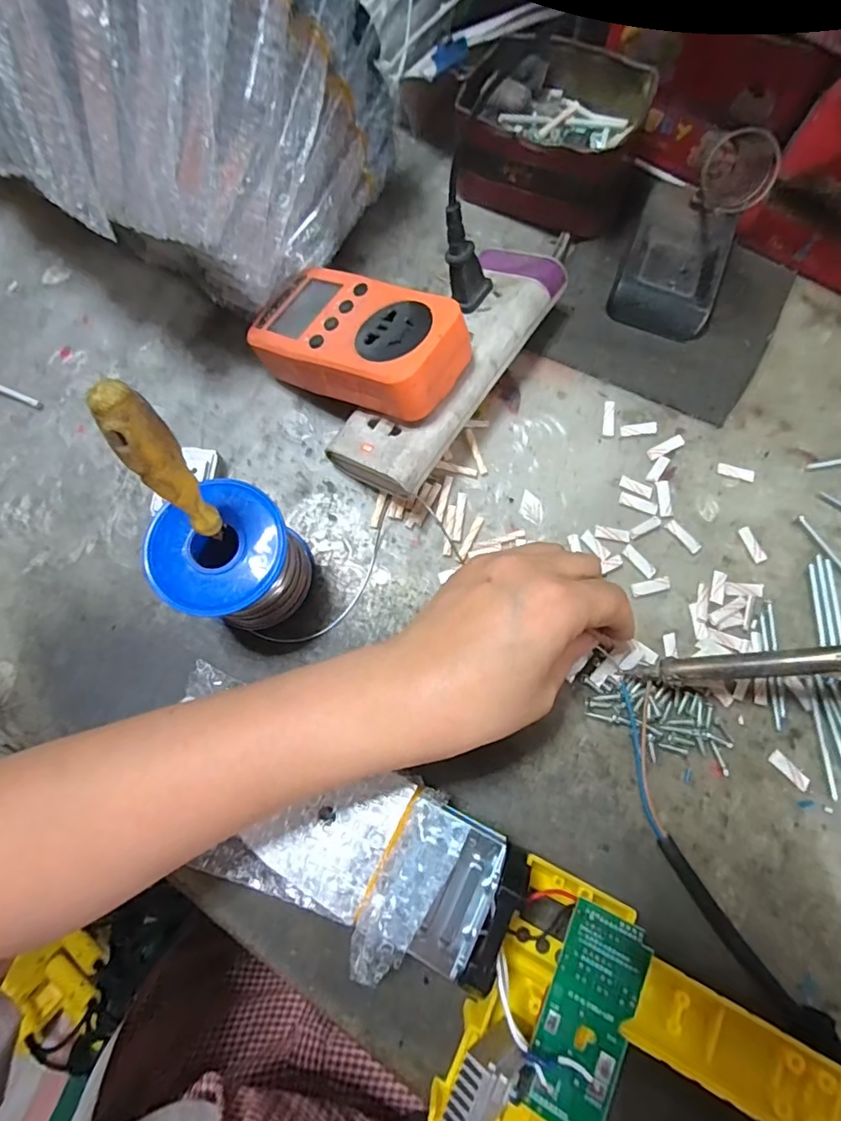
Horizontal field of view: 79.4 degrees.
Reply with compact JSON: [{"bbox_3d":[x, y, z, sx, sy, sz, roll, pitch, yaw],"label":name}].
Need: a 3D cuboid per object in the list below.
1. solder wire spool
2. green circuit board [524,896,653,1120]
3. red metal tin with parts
[{"bbox_3d":[-0.092,0.002,0.262,0.060,0.068,0.057,0,75,1],"label":"solder wire spool"},{"bbox_3d":[0.069,0.190,0.210,0.034,0.004,0.080,19,79,19],"label":"green circuit board"},{"bbox_3d":[0.085,-0.285,0.341,0.130,0.055,0.091,22,76,7],"label":"red metal tin with parts"}]

